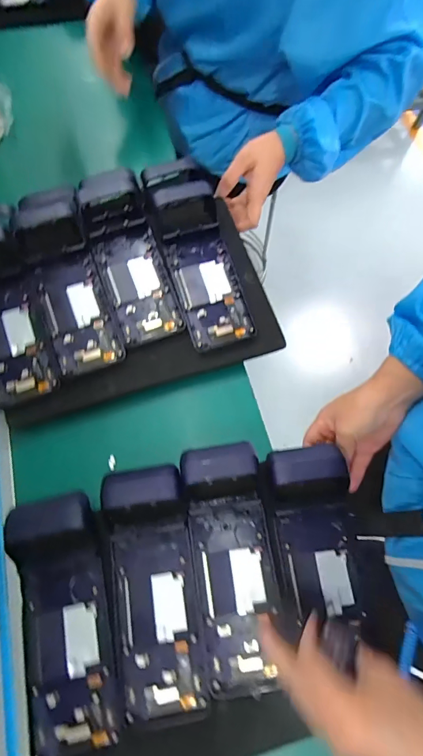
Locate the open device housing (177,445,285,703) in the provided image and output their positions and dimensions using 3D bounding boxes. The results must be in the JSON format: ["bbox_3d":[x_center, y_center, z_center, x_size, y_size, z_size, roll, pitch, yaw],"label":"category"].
[{"bbox_3d":[0.021,0.178,0.382,0.080,0.041,0.221,-6,71,-4],"label":"open device housing"}]

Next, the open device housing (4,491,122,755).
[{"bbox_3d":[-0.141,0.226,0.367,0.082,0.041,0.221,-11,72,-5],"label":"open device housing"}]

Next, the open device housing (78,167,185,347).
[{"bbox_3d":[-0.109,-0.164,0.496,0.084,0.043,0.245,-17,72,-7],"label":"open device housing"}]

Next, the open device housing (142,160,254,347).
[{"bbox_3d":[-0.021,-0.179,0.499,0.088,0.050,0.287,-14,72,-6],"label":"open device housing"}]

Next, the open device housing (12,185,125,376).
[{"bbox_3d":[-0.179,-0.119,0.479,0.086,0.040,0.230,-17,72,-8],"label":"open device housing"}]

